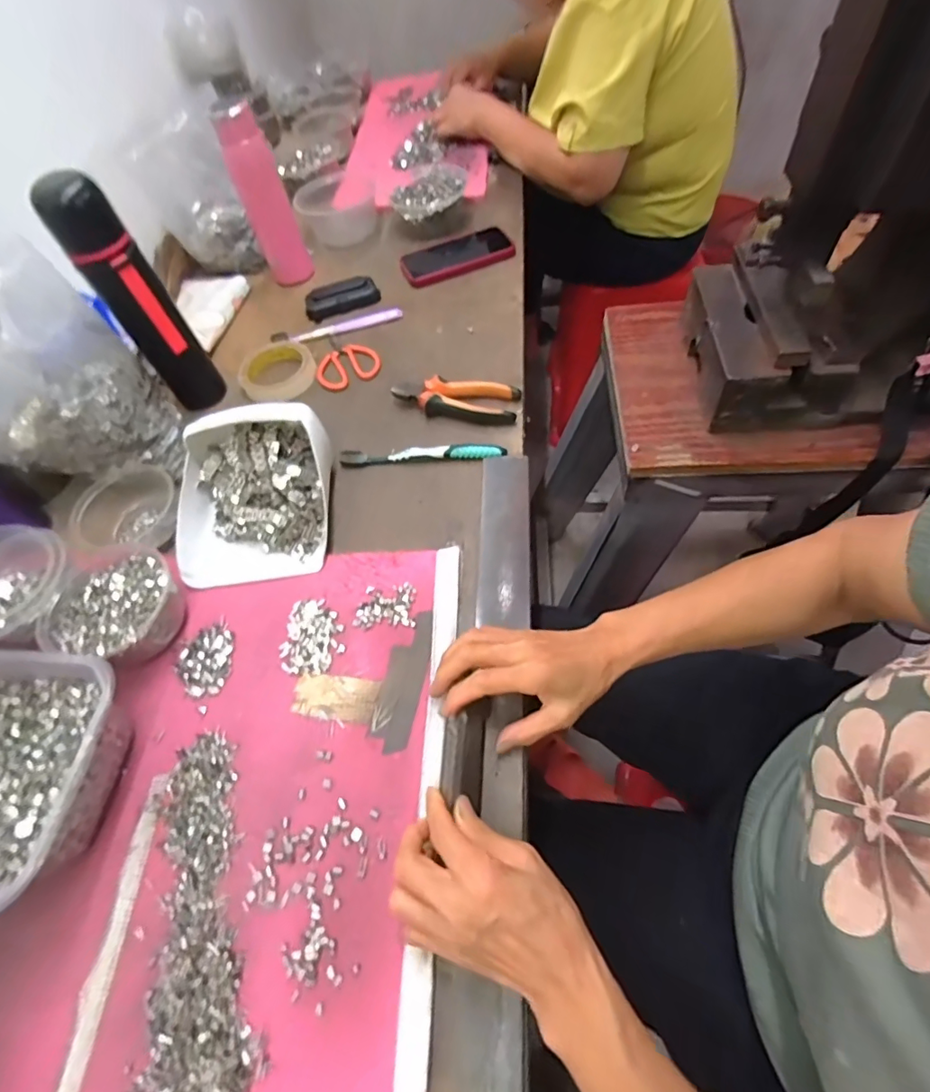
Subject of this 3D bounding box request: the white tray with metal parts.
[{"bbox_3d":[-0.220,-0.058,0.534,0.162,0.071,0.169,-5,59,1],"label":"white tray with metal parts"}]

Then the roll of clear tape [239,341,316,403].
[{"bbox_3d":[-0.245,-0.231,0.695,0.095,0.030,0.100,-4,57,6],"label":"roll of clear tape"}]

